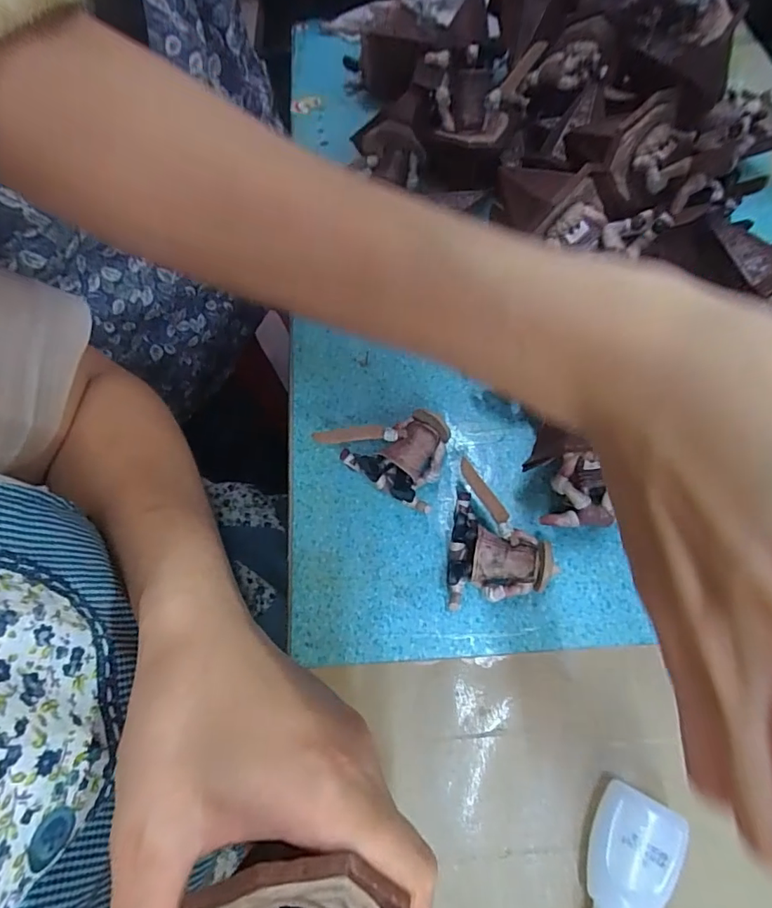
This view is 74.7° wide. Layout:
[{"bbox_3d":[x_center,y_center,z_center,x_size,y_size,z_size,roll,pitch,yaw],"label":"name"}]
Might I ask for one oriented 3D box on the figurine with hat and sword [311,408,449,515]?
[{"bbox_3d":[-0.003,-0.002,0.313,0.075,0.029,0.055,15,68,9],"label":"figurine with hat and sword"}]

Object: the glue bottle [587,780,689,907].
[{"bbox_3d":[0.097,0.200,0.221,0.032,0.022,0.100,28,71,14],"label":"glue bottle"}]

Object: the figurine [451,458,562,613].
[{"bbox_3d":[0.058,0.043,0.288,0.057,0.030,0.075,-11,67,-2],"label":"figurine"}]

